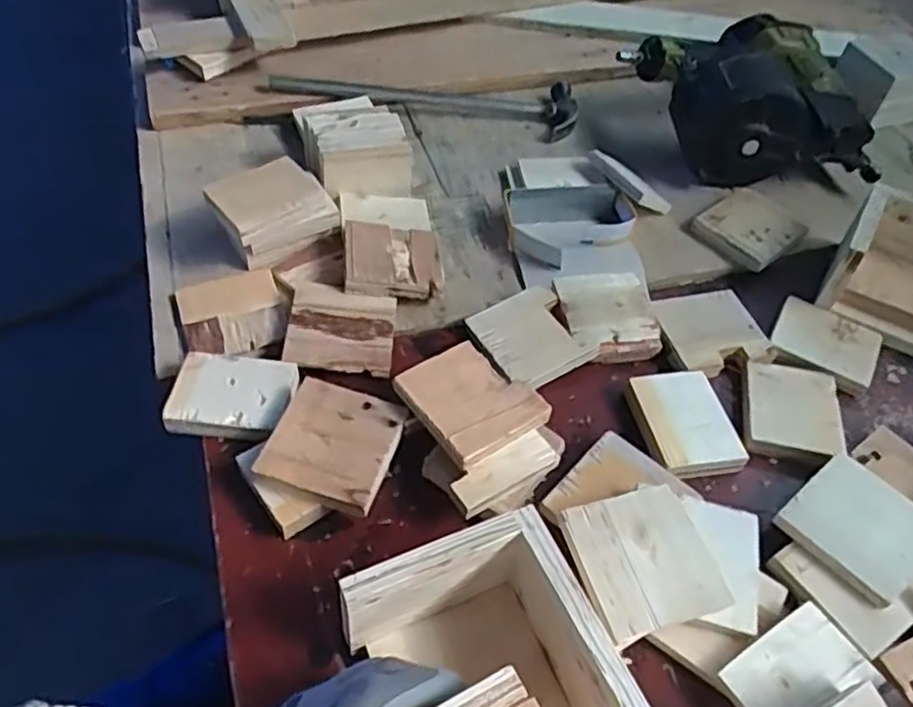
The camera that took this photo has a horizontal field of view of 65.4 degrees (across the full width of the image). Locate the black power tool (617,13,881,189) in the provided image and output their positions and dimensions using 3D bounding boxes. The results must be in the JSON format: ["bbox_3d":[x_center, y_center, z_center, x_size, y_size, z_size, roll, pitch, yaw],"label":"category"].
[{"bbox_3d":[0.338,-0.300,0.826,0.243,0.120,0.247,-11,55,-15],"label":"black power tool"}]

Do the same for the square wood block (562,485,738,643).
[{"bbox_3d":[0.125,0.139,0.480,0.085,0.010,0.091,-18,64,-11],"label":"square wood block"}]

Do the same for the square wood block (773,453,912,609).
[{"bbox_3d":[0.299,0.127,0.524,0.095,0.011,0.087,-31,62,-27],"label":"square wood block"}]

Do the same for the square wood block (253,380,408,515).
[{"bbox_3d":[-0.090,0.066,0.527,0.089,0.014,0.089,20,54,7],"label":"square wood block"}]

